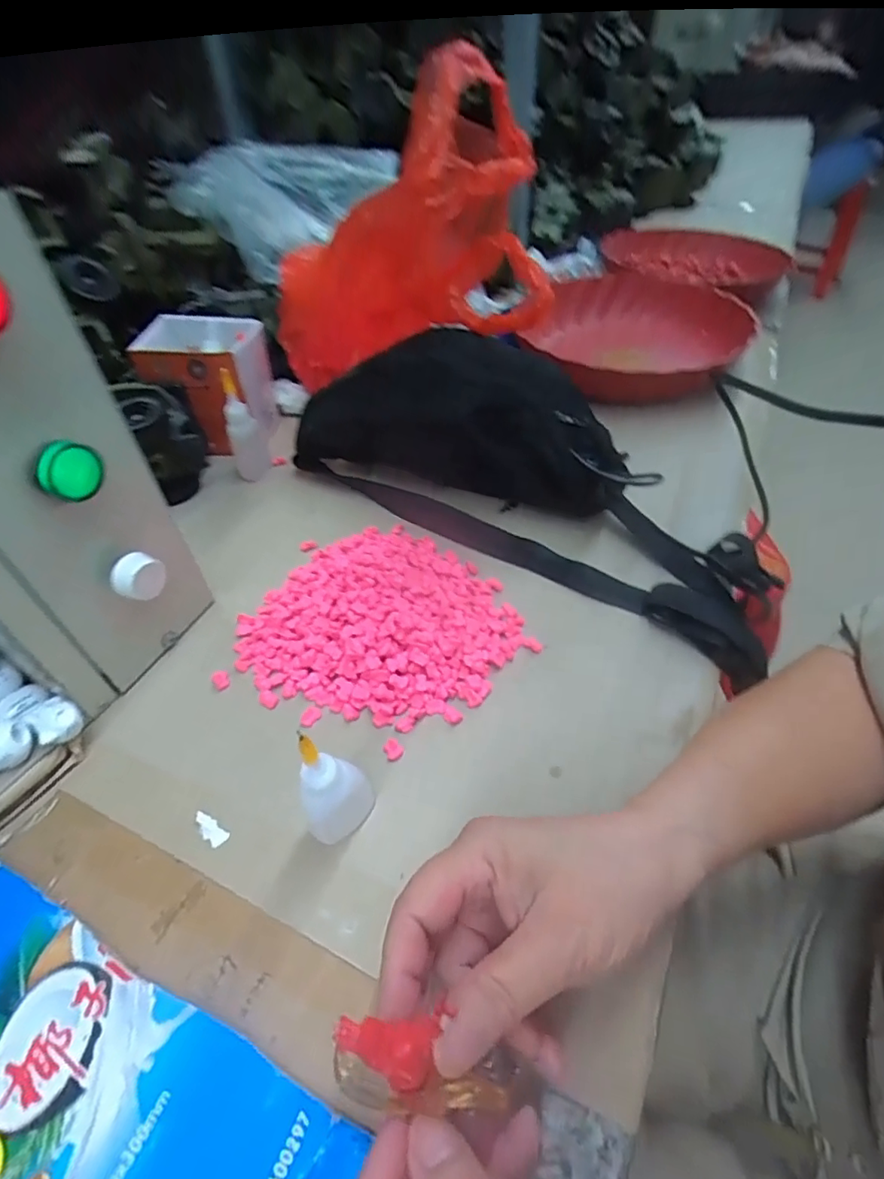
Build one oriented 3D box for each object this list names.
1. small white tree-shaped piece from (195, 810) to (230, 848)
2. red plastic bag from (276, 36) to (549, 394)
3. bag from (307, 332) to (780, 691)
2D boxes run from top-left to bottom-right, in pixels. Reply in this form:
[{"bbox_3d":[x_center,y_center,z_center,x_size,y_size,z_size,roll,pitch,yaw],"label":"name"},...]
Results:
[{"bbox_3d":[-0.120,0.122,0.286,0.023,0.004,0.009,27,54,25],"label":"small white tree-shaped piece"},{"bbox_3d":[-0.044,-0.265,0.476,0.264,0.159,0.110,-18,33,41],"label":"red plastic bag"},{"bbox_3d":[0.066,-0.087,0.416,0.377,0.126,0.097,31,55,12],"label":"bag"}]

